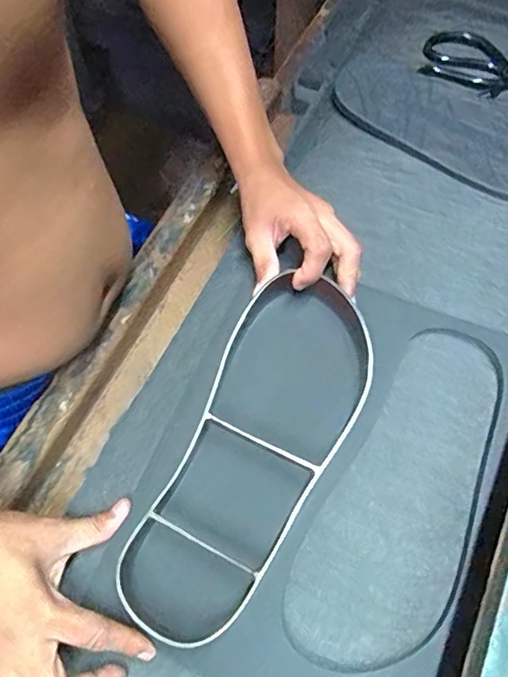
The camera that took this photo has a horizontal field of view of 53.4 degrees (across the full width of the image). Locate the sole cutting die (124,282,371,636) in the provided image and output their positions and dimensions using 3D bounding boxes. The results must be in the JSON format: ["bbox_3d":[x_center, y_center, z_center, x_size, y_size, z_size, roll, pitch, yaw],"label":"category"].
[{"bbox_3d":[0.002,0.083,0.397,0.125,0.054,0.301,23,71,11],"label":"sole cutting die"}]

